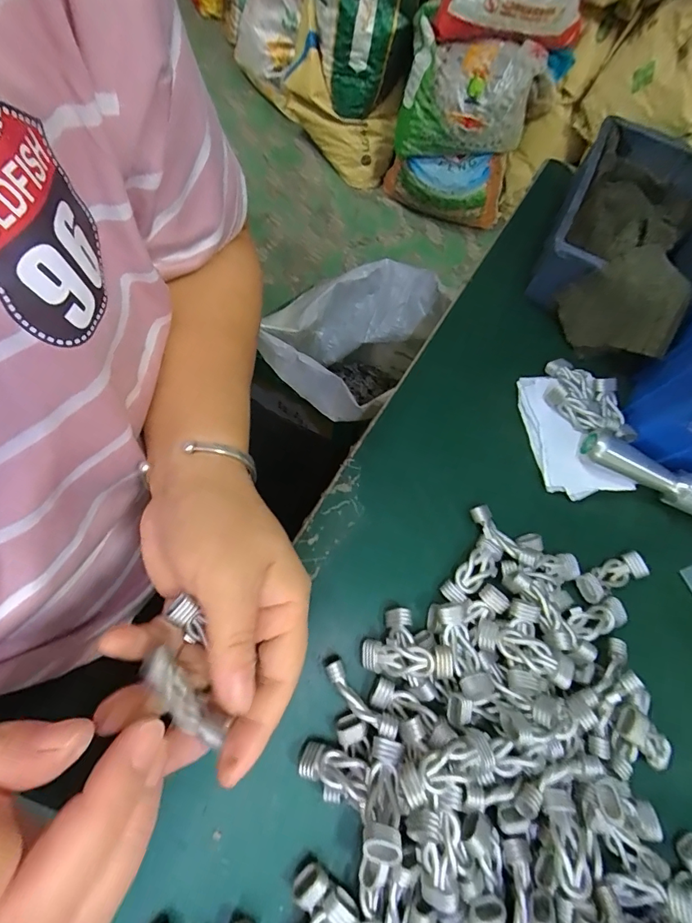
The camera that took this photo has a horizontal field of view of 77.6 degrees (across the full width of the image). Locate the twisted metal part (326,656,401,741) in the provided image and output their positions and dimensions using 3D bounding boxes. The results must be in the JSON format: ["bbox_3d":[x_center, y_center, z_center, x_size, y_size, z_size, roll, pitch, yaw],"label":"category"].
[{"bbox_3d":[0.007,0.118,0.216,0.045,0.016,0.011,44,71,9],"label":"twisted metal part"}]

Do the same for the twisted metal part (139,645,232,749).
[{"bbox_3d":[-0.066,0.097,0.173,0.043,0.011,0.011,44,73,2],"label":"twisted metal part"}]

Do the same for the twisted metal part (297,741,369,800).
[{"bbox_3d":[-0.006,0.144,0.202,0.033,0.008,0.014,11,67,18],"label":"twisted metal part"}]

